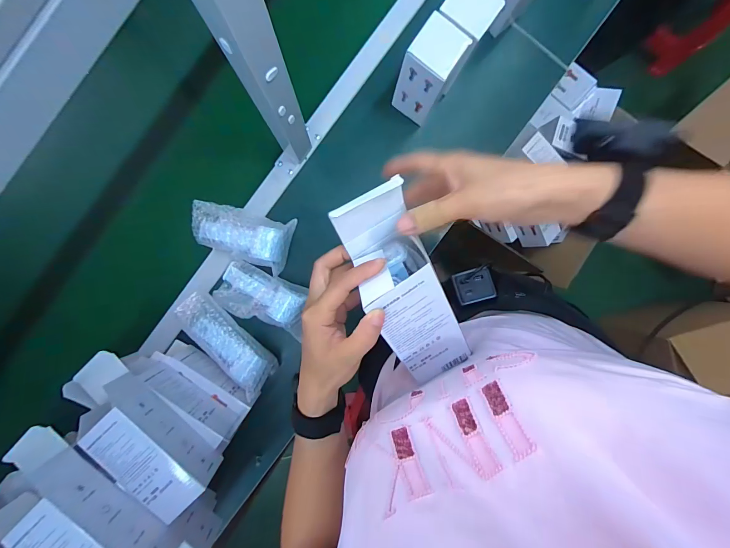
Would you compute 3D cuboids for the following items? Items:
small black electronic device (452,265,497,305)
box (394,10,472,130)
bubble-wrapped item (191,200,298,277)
[{"bbox_3d":[0.154,0.017,0.475,0.051,0.016,0.046,-18,72,5],"label":"small black electronic device"},{"bbox_3d":[0.106,-0.332,0.567,0.076,0.162,0.079,36,91,-2],"label":"box"},{"bbox_3d":[-0.227,-0.077,0.615,0.181,0.049,0.100,19,91,-2],"label":"bubble-wrapped item"}]

